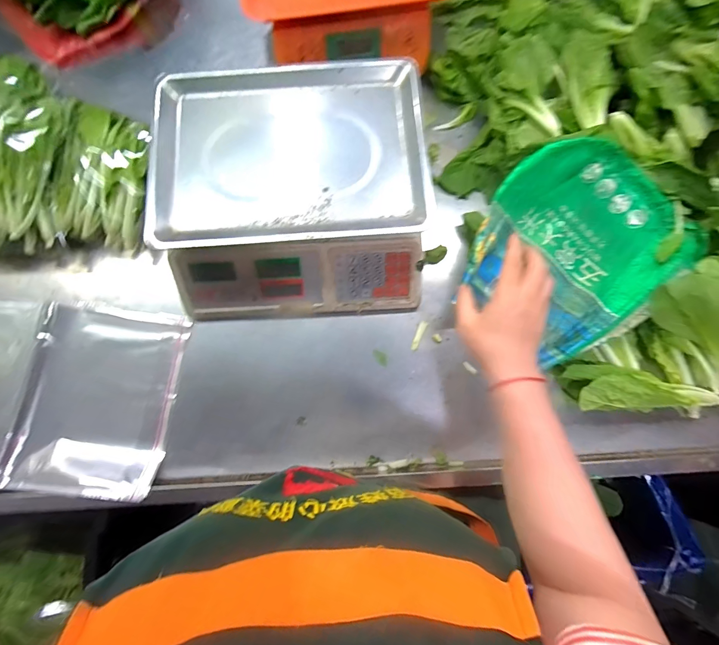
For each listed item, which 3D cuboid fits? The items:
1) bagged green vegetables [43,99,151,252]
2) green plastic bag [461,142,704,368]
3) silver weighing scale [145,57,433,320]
[{"bbox_3d":[-0.357,-0.207,0.496,0.125,0.069,0.183,13,78,3],"label":"bagged green vegetables"},{"bbox_3d":[0.265,-0.087,0.447,0.236,0.051,0.280,43,94,4],"label":"green plastic bag"},{"bbox_3d":[-0.087,-0.176,0.472,0.340,0.109,0.314,-4,78,-1],"label":"silver weighing scale"}]

